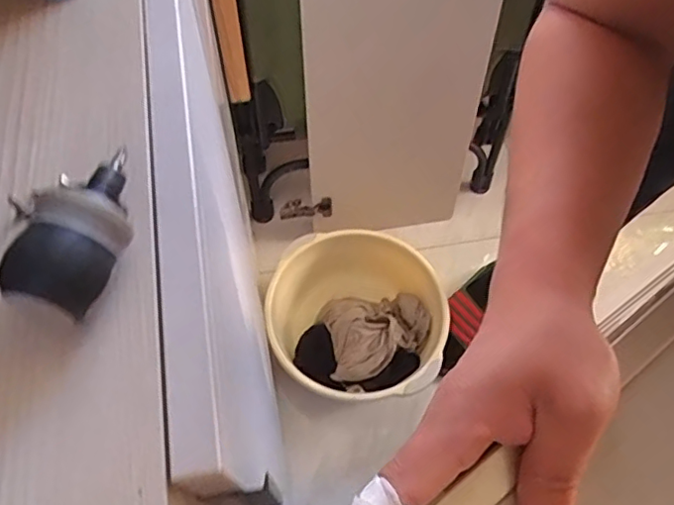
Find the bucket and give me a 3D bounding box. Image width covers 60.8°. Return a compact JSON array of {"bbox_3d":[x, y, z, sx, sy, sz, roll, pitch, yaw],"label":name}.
[{"bbox_3d":[0.035,0.123,1.145,0.317,0.155,0.346,1,61,-2],"label":"bucket"}]

